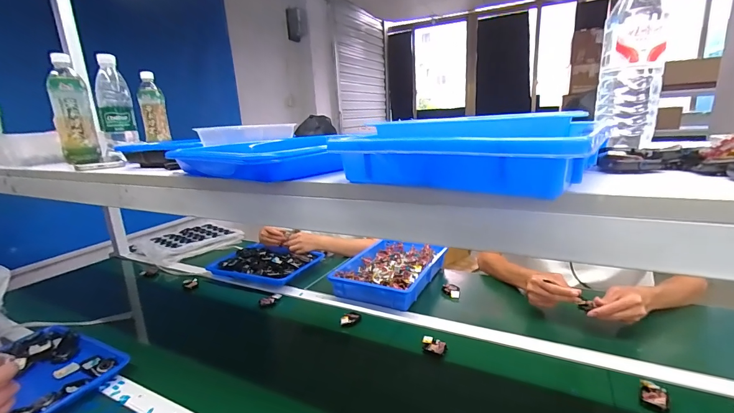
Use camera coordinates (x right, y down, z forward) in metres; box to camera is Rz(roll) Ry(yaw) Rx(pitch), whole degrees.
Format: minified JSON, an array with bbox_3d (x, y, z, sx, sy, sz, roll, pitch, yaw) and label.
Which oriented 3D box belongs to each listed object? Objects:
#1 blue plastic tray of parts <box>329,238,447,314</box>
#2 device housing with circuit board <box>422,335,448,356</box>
[{"bbox_3d":[0.076,0.189,1.053,0.261,0.056,0.341,4,16,27],"label":"blue plastic tray of parts"},{"bbox_3d":[0.142,0.293,0.736,0.052,0.017,0.025,7,17,37],"label":"device housing with circuit board"}]

